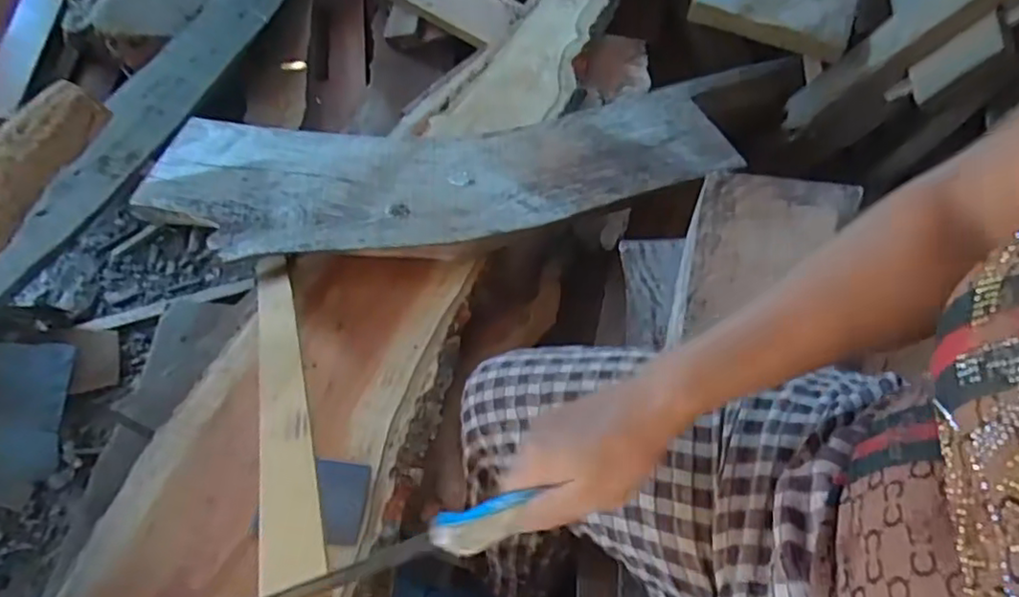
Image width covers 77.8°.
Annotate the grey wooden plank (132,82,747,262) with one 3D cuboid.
[{"bbox_3d":[-0.110,-0.200,0.996,0.900,0.034,0.301,-3,55,-1],"label":"grey wooden plank"}]

